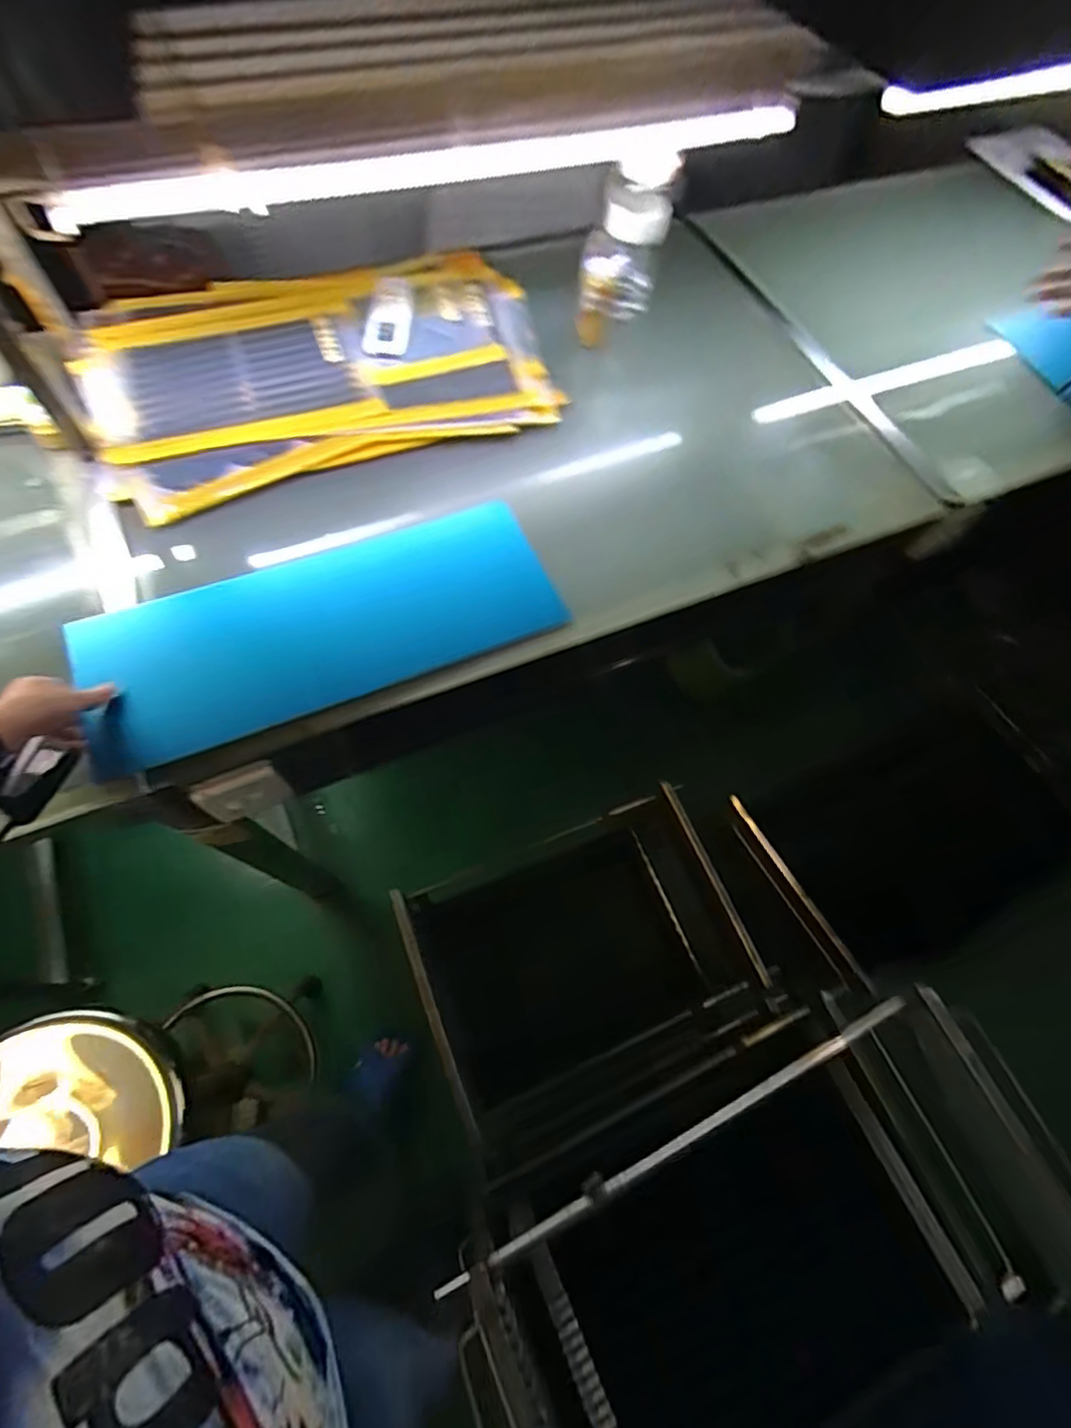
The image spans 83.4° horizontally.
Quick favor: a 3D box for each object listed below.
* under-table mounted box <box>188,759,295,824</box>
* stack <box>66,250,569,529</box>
[{"bbox_3d":[-0.333,0.091,0.687,0.087,0.097,0.018,-26,68,-15],"label":"under-table mounted box"},{"bbox_3d":[-0.302,-0.522,0.898,0.663,0.073,0.384,-19,67,-12],"label":"stack"}]

